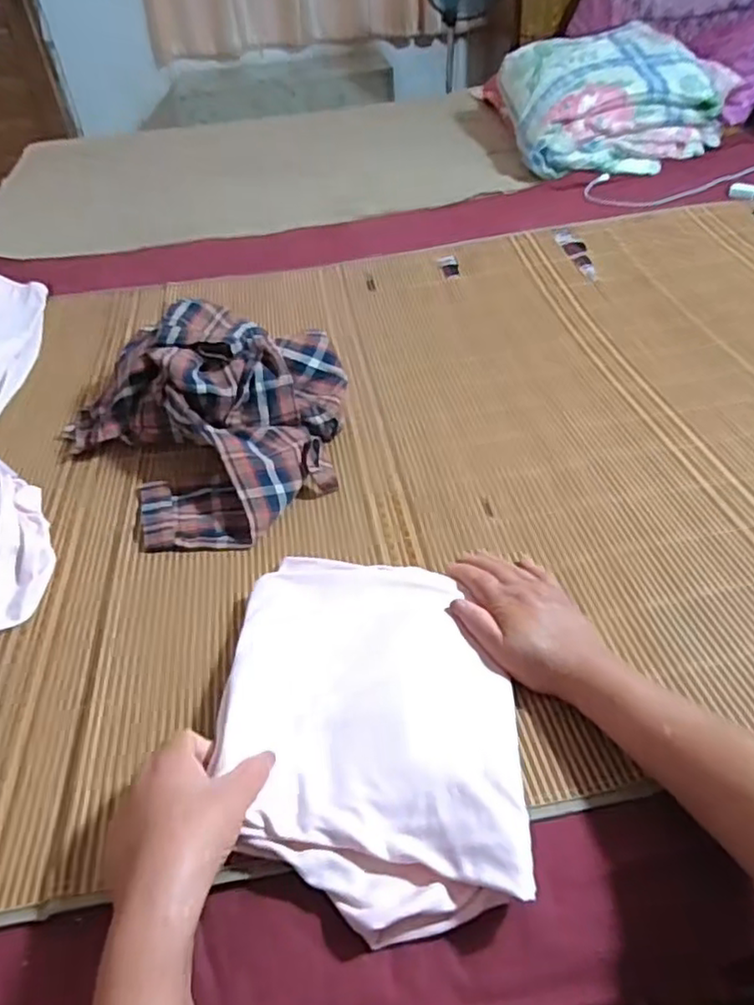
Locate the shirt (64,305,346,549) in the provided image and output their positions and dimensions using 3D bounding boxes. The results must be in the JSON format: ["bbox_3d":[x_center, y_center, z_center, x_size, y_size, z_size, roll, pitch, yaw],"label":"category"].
[{"bbox_3d":[-0.178,-0.109,0.765,0.301,0.110,0.315,-30,50,-25],"label":"shirt"}]

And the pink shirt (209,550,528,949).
[{"bbox_3d":[-0.007,0.154,0.504,0.209,0.029,0.293,-3,44,1],"label":"pink shirt"}]

